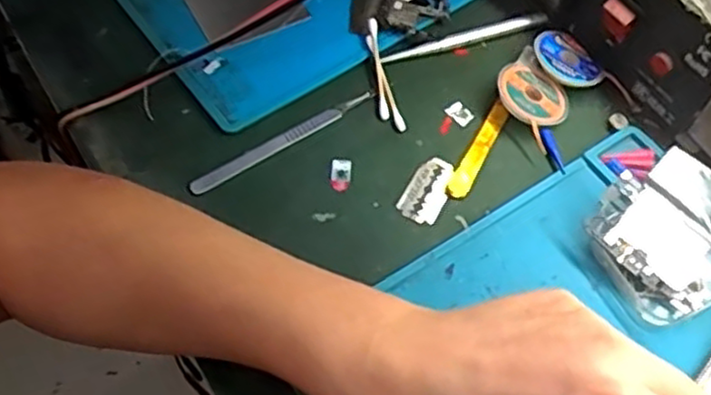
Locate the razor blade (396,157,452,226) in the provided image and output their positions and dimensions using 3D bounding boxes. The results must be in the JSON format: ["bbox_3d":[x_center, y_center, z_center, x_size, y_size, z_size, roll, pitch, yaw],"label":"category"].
[{"bbox_3d":[0.041,-0.004,0.406,0.023,0.004,0.042,31,63,4],"label":"razor blade"}]

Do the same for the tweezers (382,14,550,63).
[{"bbox_3d":[0.067,-0.101,0.454,0.106,0.008,0.012,-14,61,-9],"label":"tweezers"}]

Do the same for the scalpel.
[{"bbox_3d":[-0.041,-0.034,0.420,0.120,0.007,0.010,-32,65,-18],"label":"scalpel"}]

